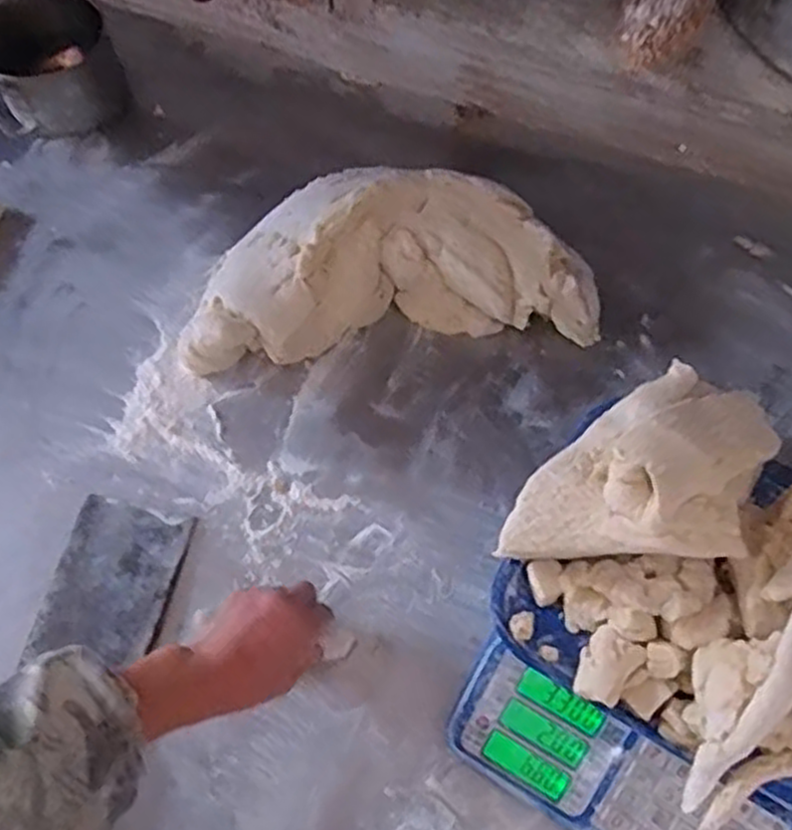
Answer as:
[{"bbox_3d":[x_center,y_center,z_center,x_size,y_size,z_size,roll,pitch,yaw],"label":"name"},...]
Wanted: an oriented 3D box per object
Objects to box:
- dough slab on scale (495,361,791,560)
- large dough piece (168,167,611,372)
[{"bbox_3d":[0.172,0.048,0.522,0.196,0.087,0.124,-38,70,-16],"label":"dough slab on scale"},{"bbox_3d":[-0.005,-0.167,0.769,0.388,0.095,0.205,-4,64,-1],"label":"large dough piece"}]

